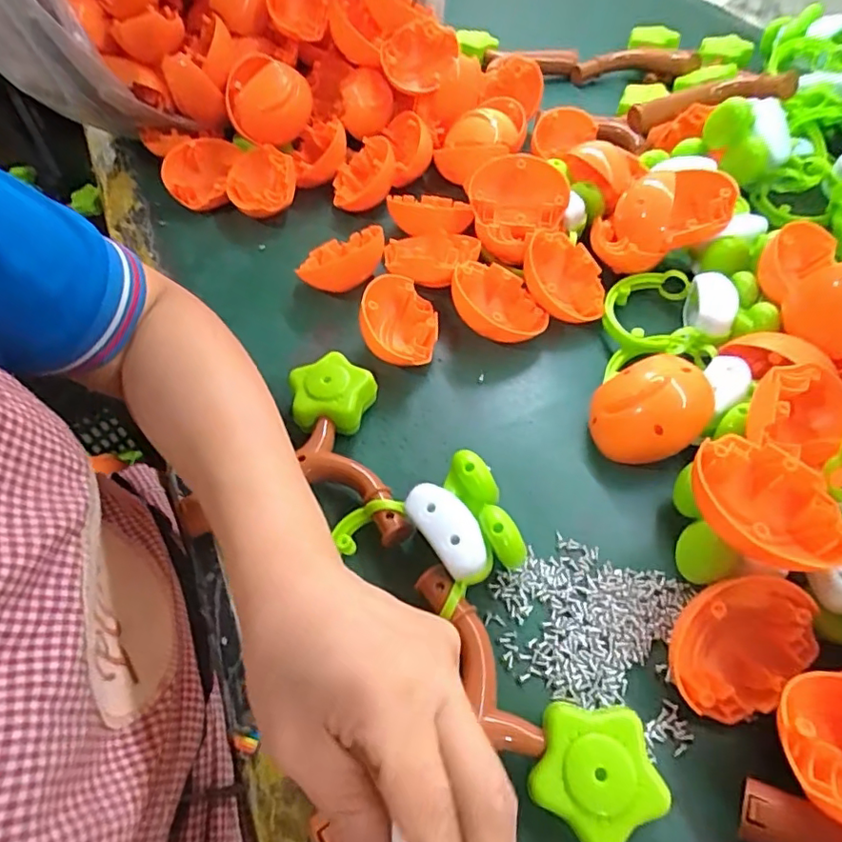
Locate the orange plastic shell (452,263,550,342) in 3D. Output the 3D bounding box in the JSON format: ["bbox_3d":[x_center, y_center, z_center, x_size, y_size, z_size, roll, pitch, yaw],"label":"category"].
[{"bbox_3d":[0.066,-0.104,0.506,0.089,0.040,0.066,35,71,-12],"label":"orange plastic shell"}]

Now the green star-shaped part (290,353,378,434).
[{"bbox_3d":[-0.069,-0.020,0.457,0.066,0.039,0.064,-9,55,-6],"label":"green star-shaped part"}]

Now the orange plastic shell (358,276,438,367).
[{"bbox_3d":[-0.018,-0.083,0.497,0.064,0.051,0.088,4,54,3],"label":"orange plastic shell"}]

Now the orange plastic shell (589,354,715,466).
[{"bbox_3d":[0.170,-0.007,0.427,0.076,0.064,0.071,37,62,24],"label":"orange plastic shell"}]

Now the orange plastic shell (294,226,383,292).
[{"bbox_3d":[-0.074,-0.151,0.539,0.078,0.041,0.064,-1,54,0],"label":"orange plastic shell"}]

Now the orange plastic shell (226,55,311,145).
[{"bbox_3d":[-0.155,-0.321,0.580,0.065,0.066,0.064,17,56,12],"label":"orange plastic shell"}]

